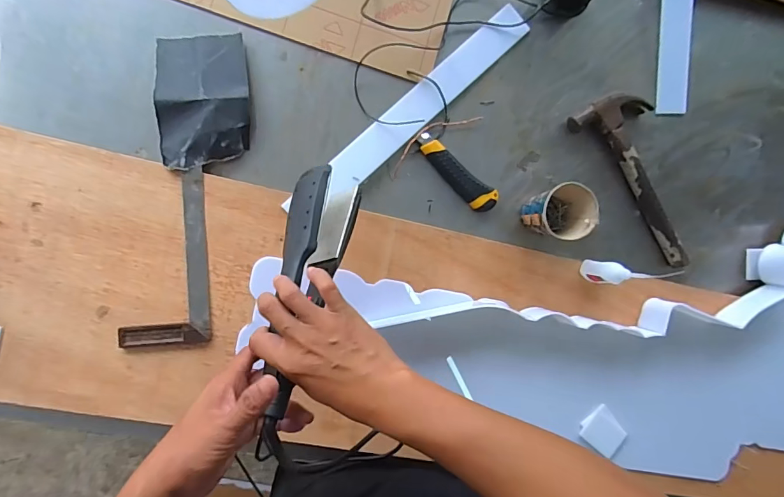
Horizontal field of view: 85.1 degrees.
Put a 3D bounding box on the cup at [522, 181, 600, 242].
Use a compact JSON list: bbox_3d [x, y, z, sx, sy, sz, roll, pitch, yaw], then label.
[{"bbox_3d":[0.236,-0.050,0.617,0.078,0.091,0.074,0,90,-8],"label":"cup"}]

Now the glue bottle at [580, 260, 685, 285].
[{"bbox_3d":[0.324,0.035,0.590,0.021,0.141,0.032,-8,94,-22],"label":"glue bottle"}]

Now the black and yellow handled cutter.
[{"bbox_3d":[0.093,-0.109,0.629,0.145,0.023,0.039,38,85,-6],"label":"black and yellow handled cutter"}]

